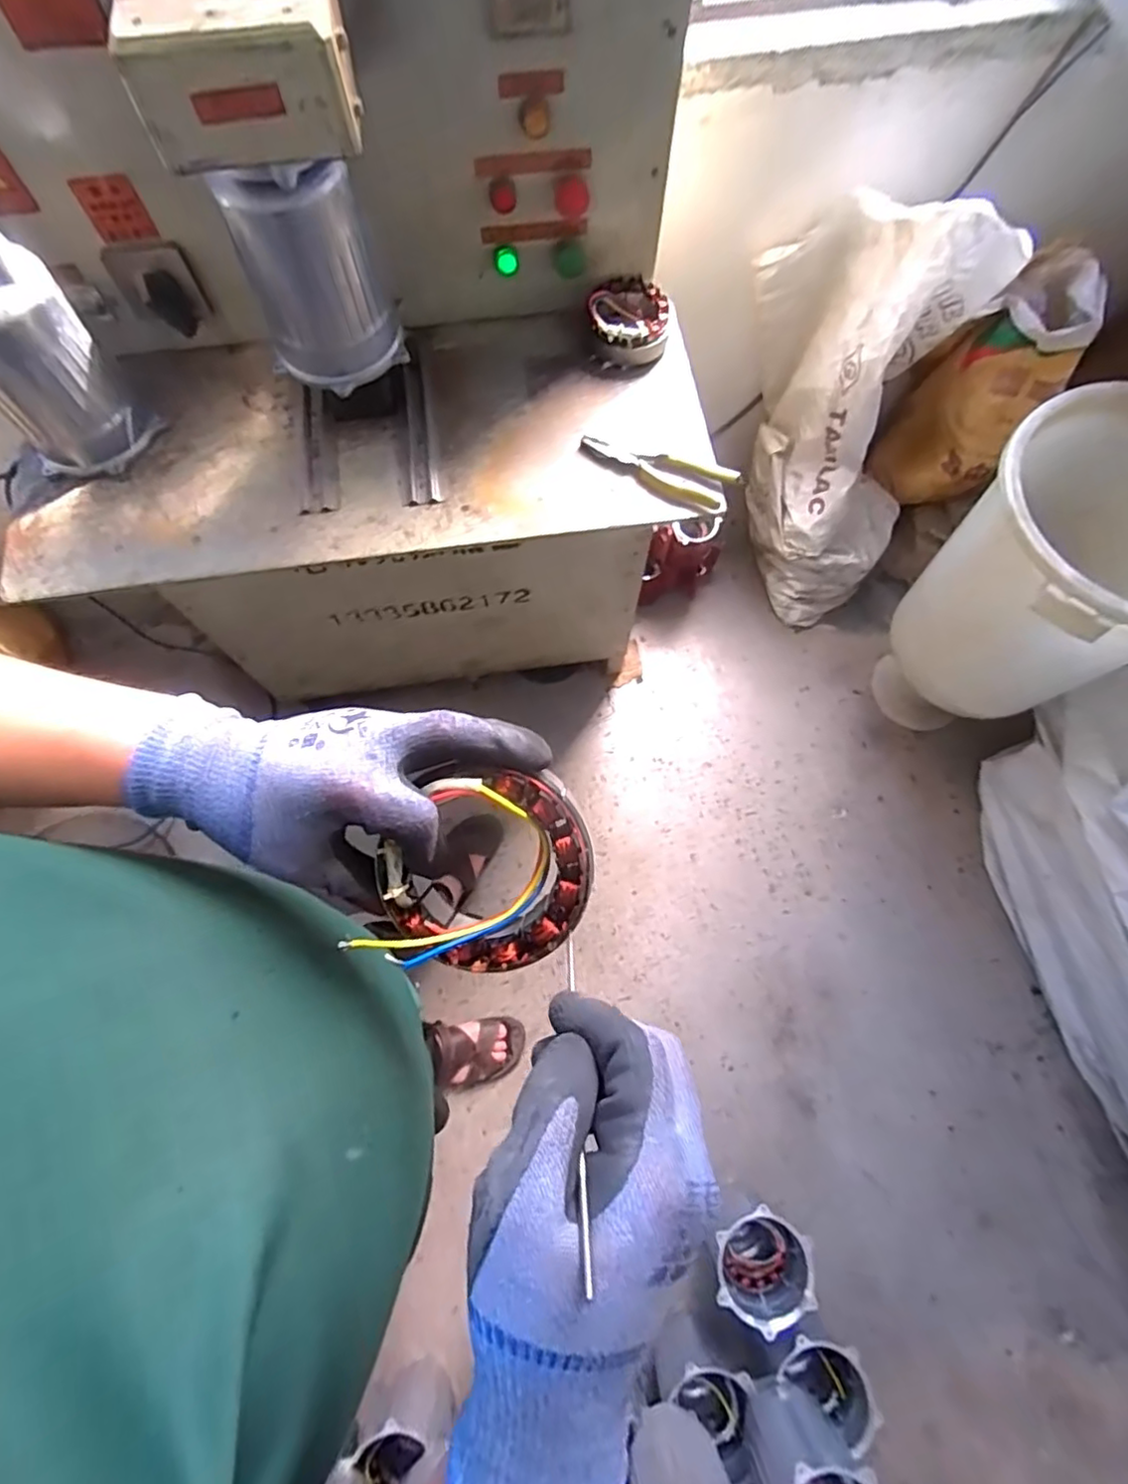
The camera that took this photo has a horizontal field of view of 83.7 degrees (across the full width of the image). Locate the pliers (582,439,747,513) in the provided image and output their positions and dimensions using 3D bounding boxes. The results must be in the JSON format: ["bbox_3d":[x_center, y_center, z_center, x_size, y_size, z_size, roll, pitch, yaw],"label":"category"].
[{"bbox_3d":[0.117,-0.338,0.774,0.198,0.018,0.061,26,74,8],"label":"pliers"}]

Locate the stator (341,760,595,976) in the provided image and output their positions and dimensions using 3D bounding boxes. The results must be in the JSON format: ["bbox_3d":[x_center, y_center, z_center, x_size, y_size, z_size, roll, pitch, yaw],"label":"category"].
[{"bbox_3d":[-0.043,0.069,0.338,0.112,0.026,0.110,15,96,-4],"label":"stator"}]

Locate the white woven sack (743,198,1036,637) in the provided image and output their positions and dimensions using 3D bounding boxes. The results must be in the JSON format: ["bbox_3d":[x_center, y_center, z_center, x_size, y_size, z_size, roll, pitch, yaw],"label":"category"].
[{"bbox_3d":[0.559,-0.617,1.312,0.338,0.817,0.351,-17,52,-5],"label":"white woven sack"}]

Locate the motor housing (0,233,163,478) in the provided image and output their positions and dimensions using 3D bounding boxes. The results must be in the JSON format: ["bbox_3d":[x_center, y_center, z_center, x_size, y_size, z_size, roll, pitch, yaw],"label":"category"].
[{"bbox_3d":[-0.585,-0.419,0.687,0.141,0.224,0.128,-43,77,-12],"label":"motor housing"}]

